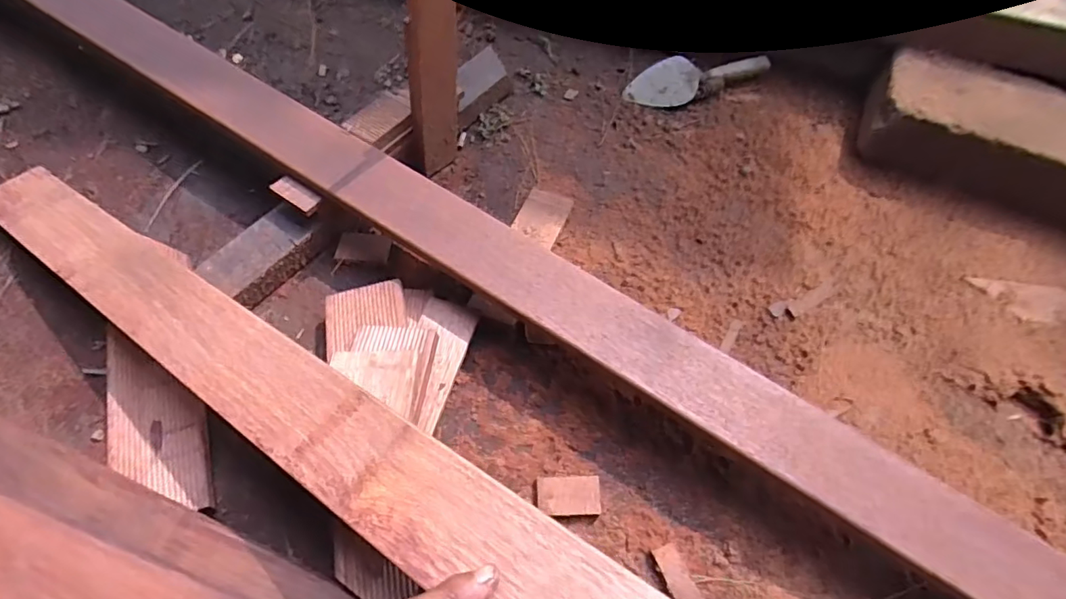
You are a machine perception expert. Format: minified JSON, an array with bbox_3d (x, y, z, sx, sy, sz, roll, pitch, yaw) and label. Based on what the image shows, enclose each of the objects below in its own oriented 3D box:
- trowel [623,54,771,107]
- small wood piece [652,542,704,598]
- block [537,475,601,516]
[{"bbox_3d":[0.278,-0.382,0.919,0.246,0.046,0.099,-26,62,-18],"label":"trowel"},{"bbox_3d":[0.141,0.269,0.520,0.026,0.009,0.062,-16,59,-13],"label":"small wood piece"},{"bbox_3d":[0.037,0.201,0.555,0.065,0.009,0.037,0,57,-3],"label":"block"}]

